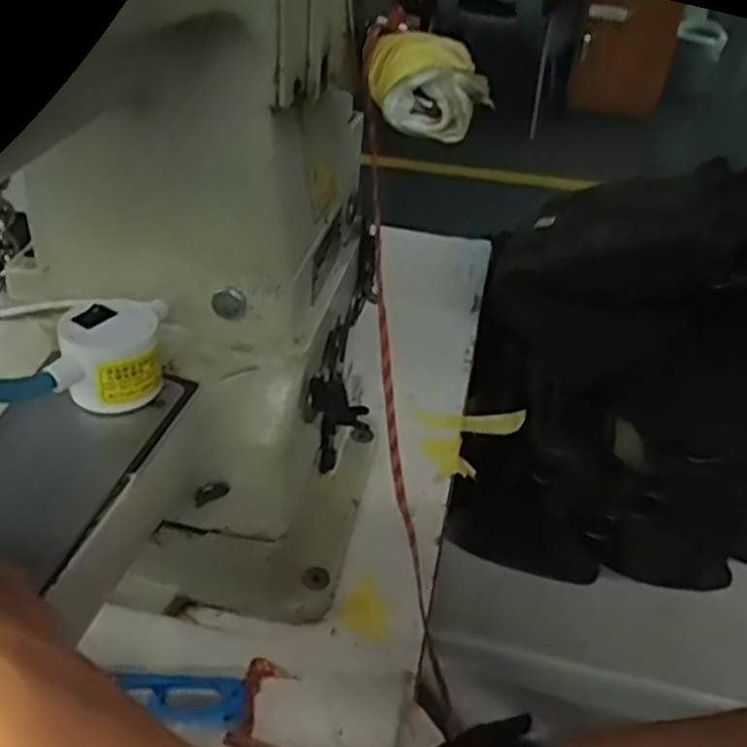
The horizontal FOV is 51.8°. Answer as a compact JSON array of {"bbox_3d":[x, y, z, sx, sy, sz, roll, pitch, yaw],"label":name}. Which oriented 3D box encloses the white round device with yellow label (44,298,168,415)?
[{"bbox_3d":[-0.101,-0.009,0.299,0.036,0.033,0.047,-2,38,-8],"label":"white round device with yellow label"}]

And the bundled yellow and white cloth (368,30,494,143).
[{"bbox_3d":[0.020,-0.106,0.275,0.042,0.029,0.039,4,38,0],"label":"bundled yellow and white cloth"}]

